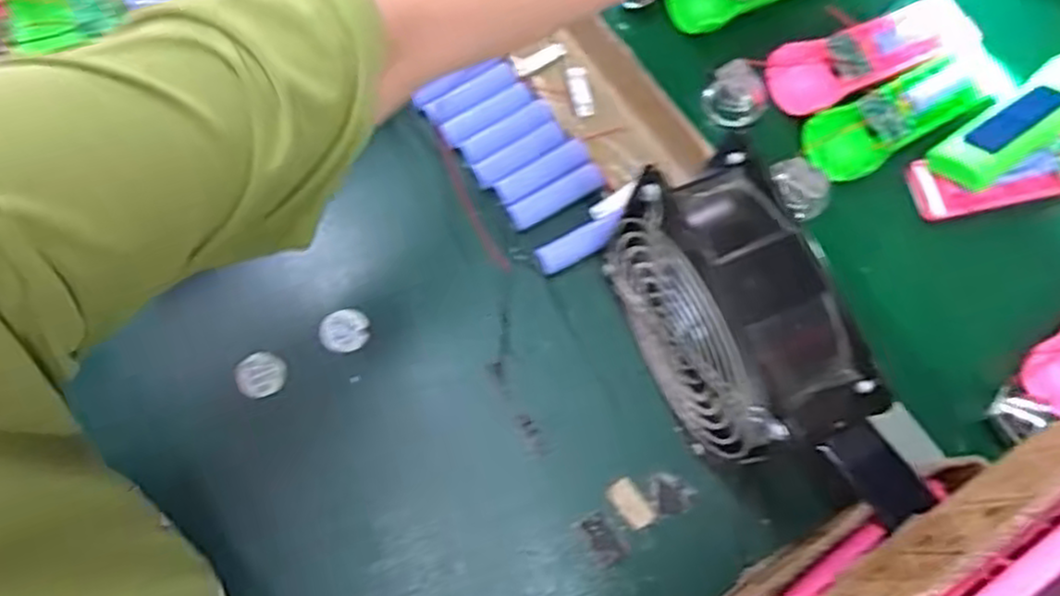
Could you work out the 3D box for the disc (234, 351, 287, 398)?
[{"bbox_3d":[-0.167,0.048,0.454,0.030,0.005,0.026,-20,75,-7],"label":"disc"}]

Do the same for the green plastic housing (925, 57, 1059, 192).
[{"bbox_3d":[0.343,-0.123,0.503,0.156,0.021,0.046,-34,77,-11],"label":"green plastic housing"}]

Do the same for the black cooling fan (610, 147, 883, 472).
[{"bbox_3d":[0.102,0.013,0.398,0.063,0.150,0.147,-25,75,-8],"label":"black cooling fan"}]

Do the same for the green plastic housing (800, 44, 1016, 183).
[{"bbox_3d":[0.266,-0.130,0.514,0.177,0.018,0.050,-25,75,-9],"label":"green plastic housing"}]

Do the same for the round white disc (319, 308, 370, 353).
[{"bbox_3d":[-0.117,0.021,0.464,0.031,0.004,0.025,-19,75,-7],"label":"round white disc"}]

